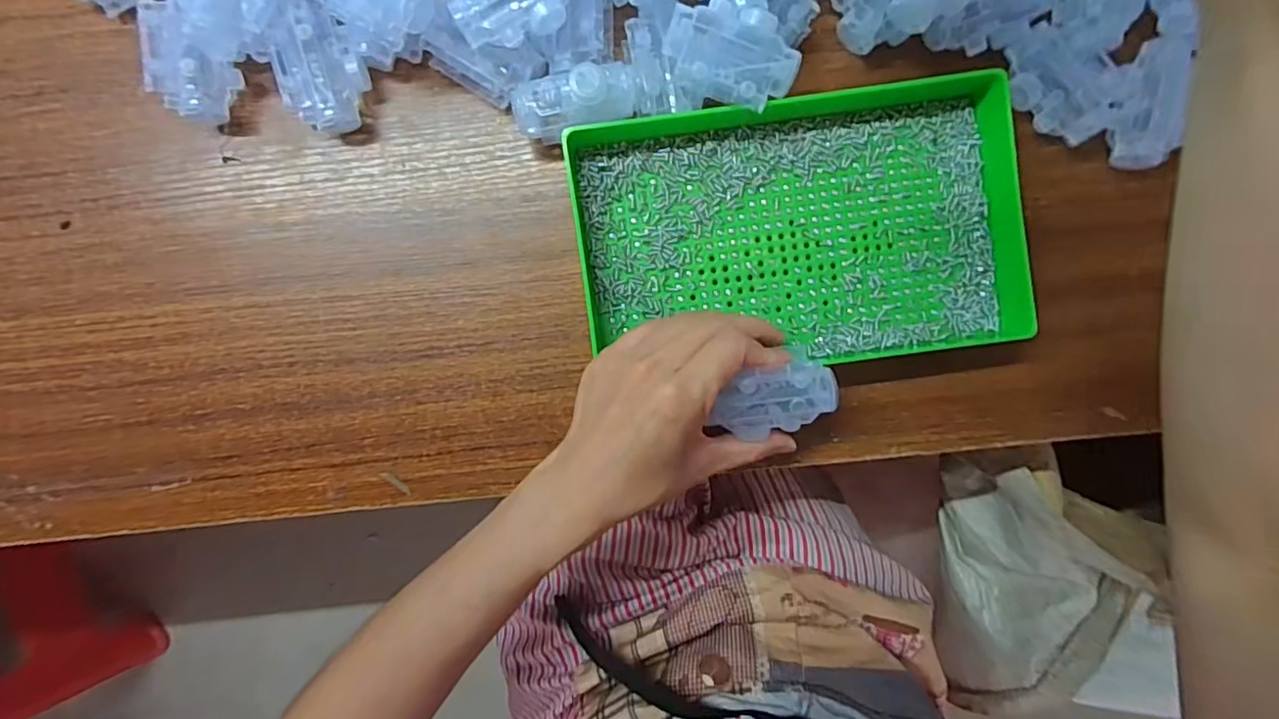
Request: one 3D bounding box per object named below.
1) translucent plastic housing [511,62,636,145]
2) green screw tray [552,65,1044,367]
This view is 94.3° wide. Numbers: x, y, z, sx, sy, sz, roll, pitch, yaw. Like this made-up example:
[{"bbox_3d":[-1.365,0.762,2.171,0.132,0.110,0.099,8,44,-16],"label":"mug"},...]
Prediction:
[{"bbox_3d":[-0.035,-0.142,0.326,0.067,0.020,0.028,-18,93,0],"label":"translucent plastic housing"},{"bbox_3d":[0.088,-0.073,0.340,0.242,0.027,0.150,-6,93,0],"label":"green screw tray"}]

